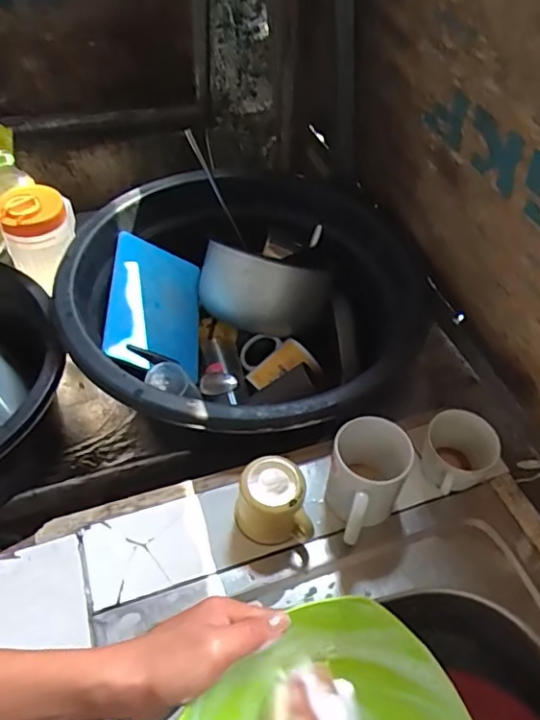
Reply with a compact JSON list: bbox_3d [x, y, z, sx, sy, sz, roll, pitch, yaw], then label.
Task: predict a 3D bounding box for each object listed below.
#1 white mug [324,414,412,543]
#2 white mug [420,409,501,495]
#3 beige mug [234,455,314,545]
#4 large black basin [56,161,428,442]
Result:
[{"bbox_3d":[0.101,0.131,0.599,0.080,0.104,0.116,21,51,15],"label":"white mug"},{"bbox_3d":[0.209,0.115,0.638,0.077,0.081,0.087,29,54,21],"label":"white mug"},{"bbox_3d":[0.004,0.150,0.593,0.077,0.077,0.066,1,49,-2],"label":"beige mug"},{"bbox_3d":[-0.022,-0.079,0.862,0.537,0.179,0.500,2,49,-2],"label":"large black basin"}]

